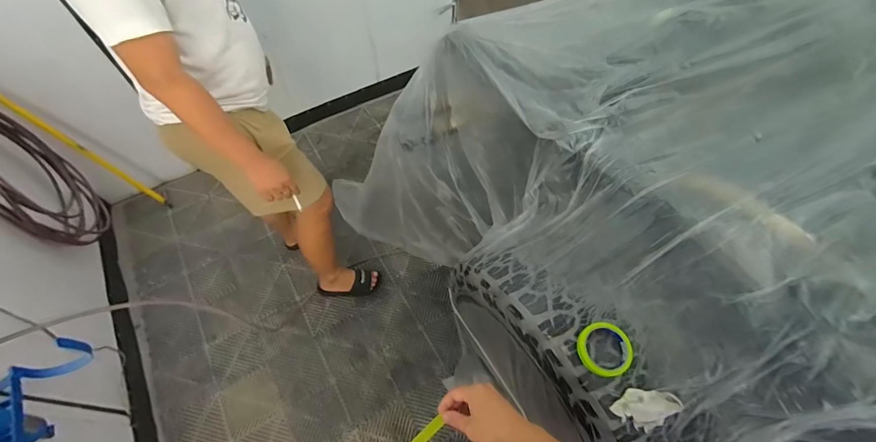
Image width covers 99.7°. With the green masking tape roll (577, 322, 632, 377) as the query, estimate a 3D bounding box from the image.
[{"bbox_3d":[0.320,0.247,0.711,0.093,0.032,0.096,0,58,0],"label":"green masking tape roll"}]

